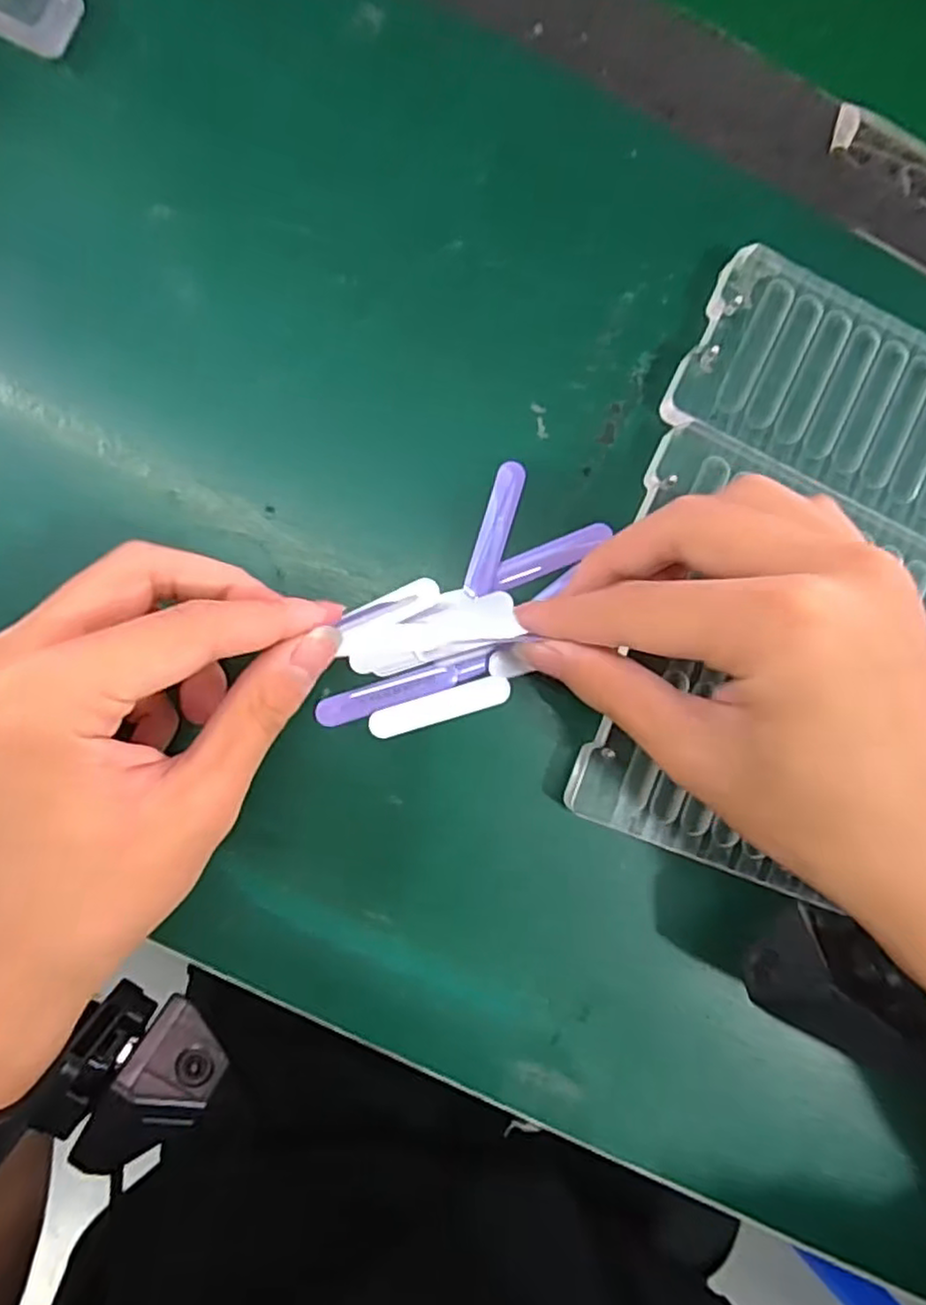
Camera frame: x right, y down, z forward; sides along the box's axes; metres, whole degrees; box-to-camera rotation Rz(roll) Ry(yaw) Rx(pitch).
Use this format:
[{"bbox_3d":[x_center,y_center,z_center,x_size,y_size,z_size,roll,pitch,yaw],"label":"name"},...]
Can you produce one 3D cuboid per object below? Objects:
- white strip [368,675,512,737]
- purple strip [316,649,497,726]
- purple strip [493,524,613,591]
[{"bbox_3d":[-0.008,0.020,0.245,0.050,0.004,0.011,-16,90,-4],"label":"white strip"},{"bbox_3d":[-0.020,0.013,0.242,0.064,0.004,0.009,-18,91,-2],"label":"purple strip"},{"bbox_3d":[0.032,-0.035,0.246,0.045,0.007,0.011,-26,91,-1],"label":"purple strip"}]

